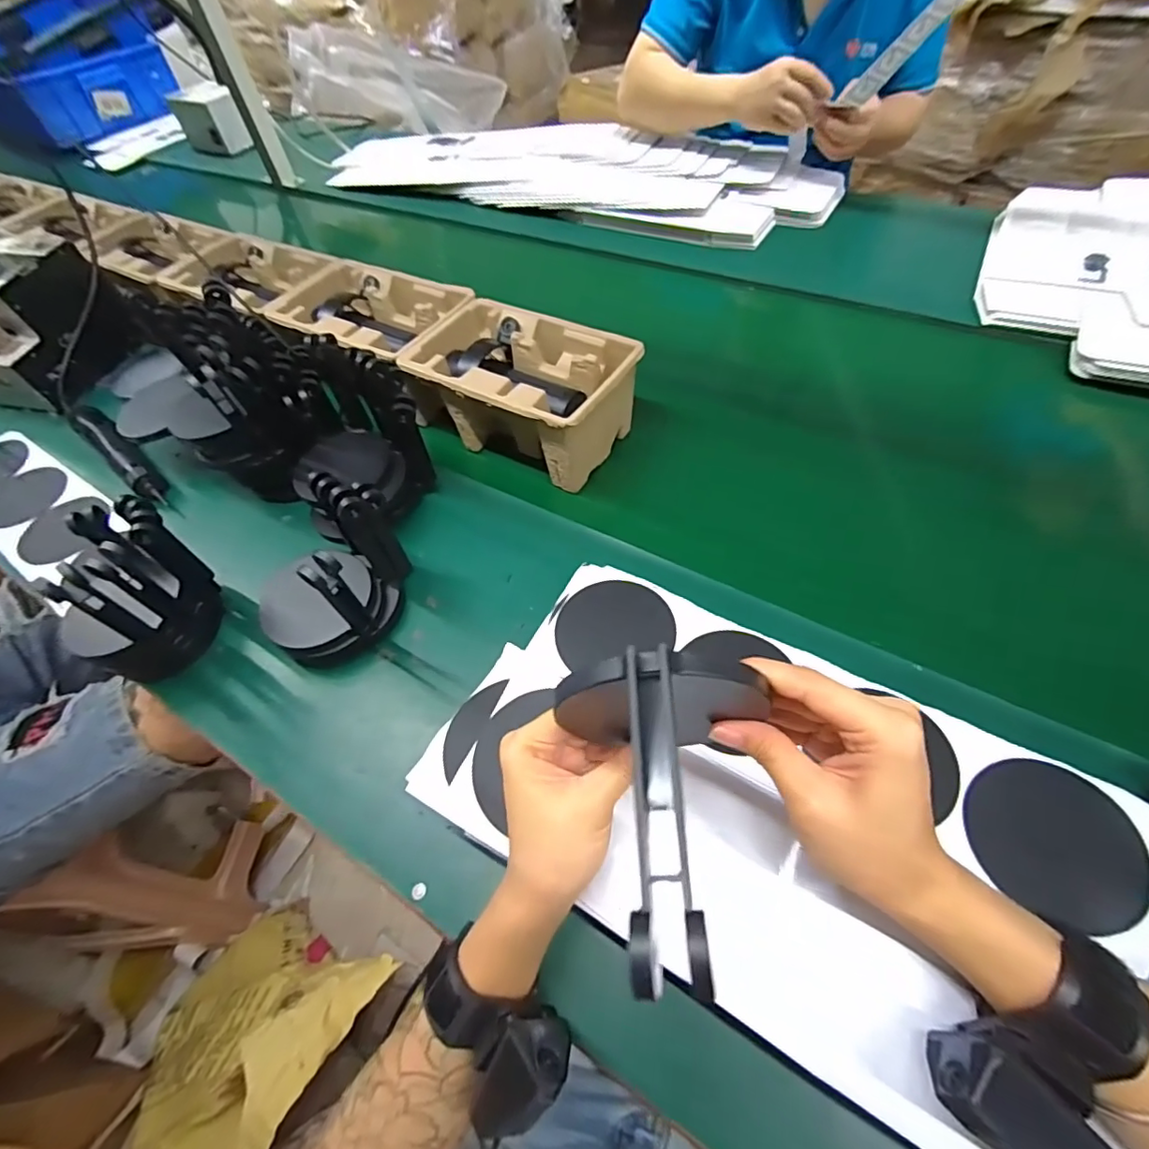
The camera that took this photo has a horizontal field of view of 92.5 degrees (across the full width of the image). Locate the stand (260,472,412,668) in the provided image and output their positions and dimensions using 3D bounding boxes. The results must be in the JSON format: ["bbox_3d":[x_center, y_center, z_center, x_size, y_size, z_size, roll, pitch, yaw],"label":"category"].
[{"bbox_3d":[-0.223,0.001,0.479,0.113,0.131,0.113,7,56,9],"label":"stand"}]

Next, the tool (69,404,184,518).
[{"bbox_3d":[-0.563,-0.148,0.684,0.234,0.047,0.034,36,65,25],"label":"tool"}]

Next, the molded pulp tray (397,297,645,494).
[{"bbox_3d":[-0.054,-0.202,0.612,0.223,0.101,0.145,24,61,19],"label":"molded pulp tray"}]

